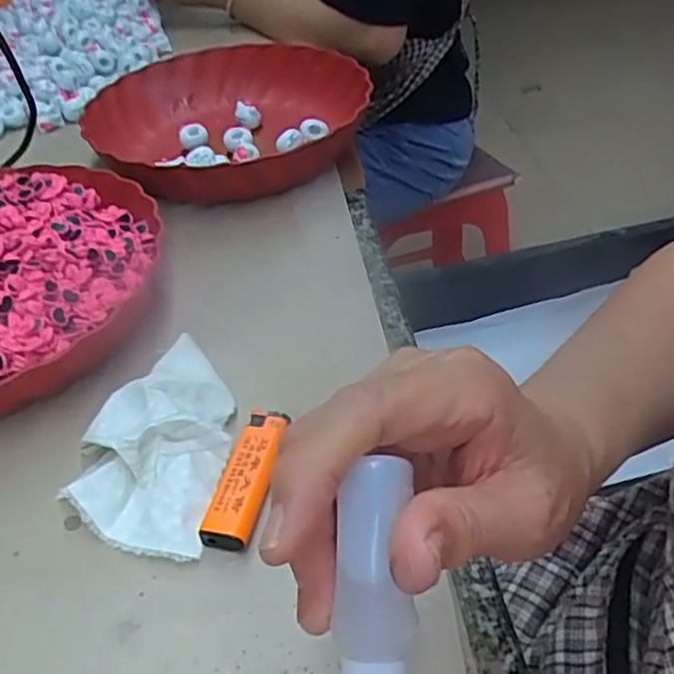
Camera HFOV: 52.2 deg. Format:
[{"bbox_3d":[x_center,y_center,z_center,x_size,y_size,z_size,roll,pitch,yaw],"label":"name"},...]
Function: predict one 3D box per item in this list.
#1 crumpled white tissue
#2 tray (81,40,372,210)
[{"bbox_3d":[-0.095,0.053,0.370,0.074,0.032,0.124,4,43,9],"label":"crumpled white tissue"},{"bbox_3d":[-0.098,-0.188,0.606,0.236,0.055,0.254,5,43,10],"label":"tray"}]

